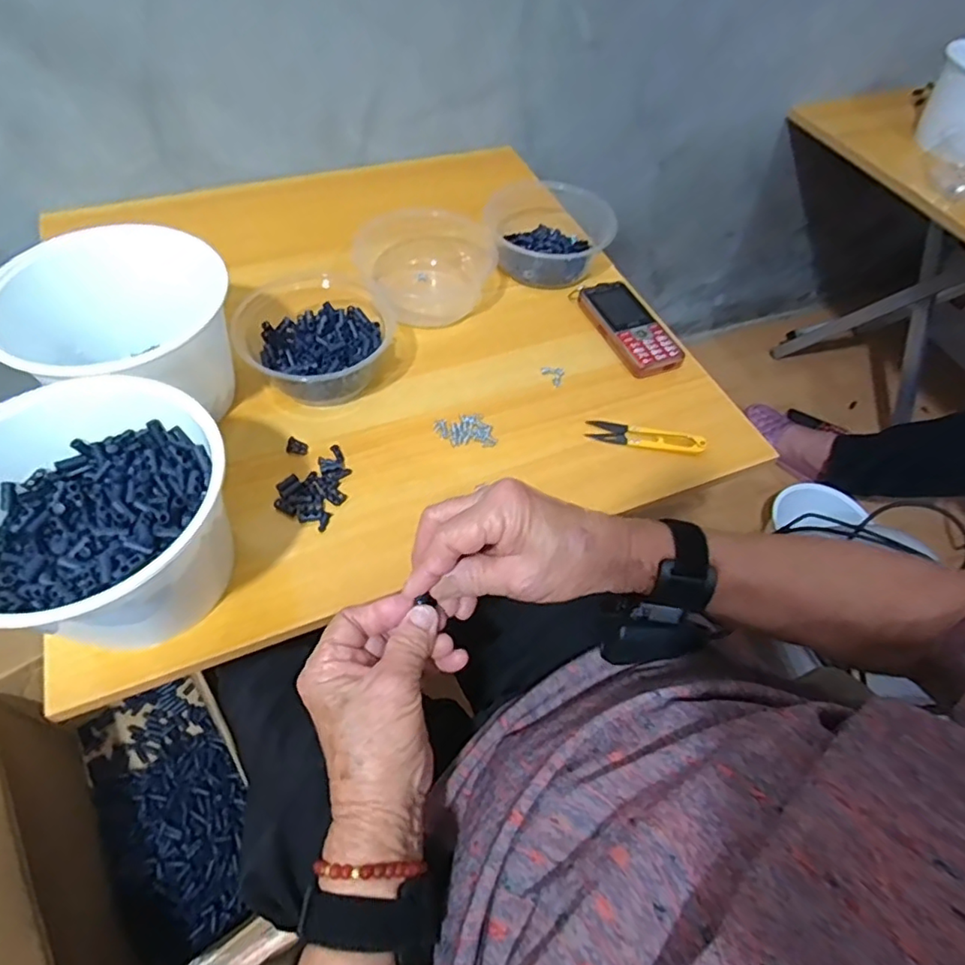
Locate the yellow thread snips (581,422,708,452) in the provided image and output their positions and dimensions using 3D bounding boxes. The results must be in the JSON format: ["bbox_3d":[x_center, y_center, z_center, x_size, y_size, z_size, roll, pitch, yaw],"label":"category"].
[{"bbox_3d":[0.149,-0.042,0.525,0.104,0.010,0.023,11,55,3],"label":"yellow thread snips"}]

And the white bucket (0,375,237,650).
[{"bbox_3d":[-0.245,0.030,0.379,0.145,0.116,0.159,2,55,-3],"label":"white bucket"}]

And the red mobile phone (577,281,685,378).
[{"bbox_3d":[0.153,-0.163,0.600,0.059,0.022,0.132,-19,59,-17],"label":"red mobile phone"}]

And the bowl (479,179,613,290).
[{"bbox_3d":[0.076,-0.292,0.663,0.128,0.057,0.151,34,59,17],"label":"bowl"}]

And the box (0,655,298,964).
[{"bbox_3d":[-0.413,0.377,0.632,0.198,0.294,0.361,-27,62,-22],"label":"box"}]

